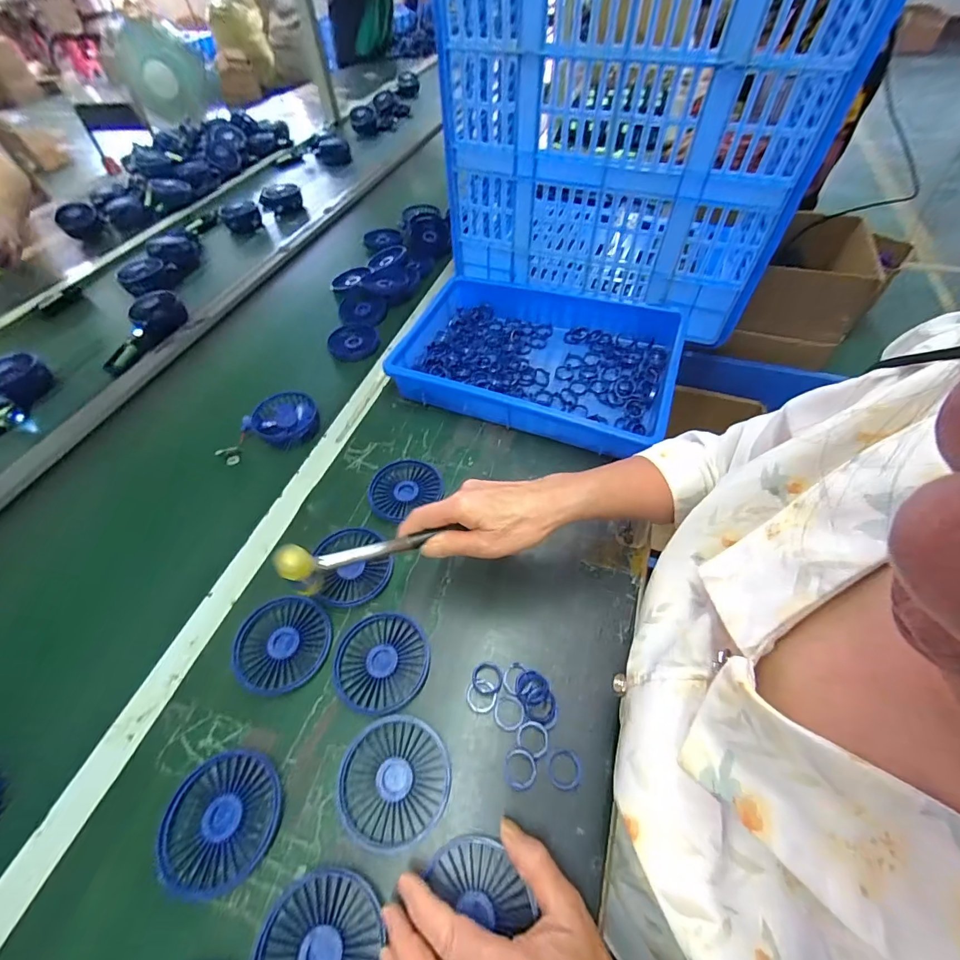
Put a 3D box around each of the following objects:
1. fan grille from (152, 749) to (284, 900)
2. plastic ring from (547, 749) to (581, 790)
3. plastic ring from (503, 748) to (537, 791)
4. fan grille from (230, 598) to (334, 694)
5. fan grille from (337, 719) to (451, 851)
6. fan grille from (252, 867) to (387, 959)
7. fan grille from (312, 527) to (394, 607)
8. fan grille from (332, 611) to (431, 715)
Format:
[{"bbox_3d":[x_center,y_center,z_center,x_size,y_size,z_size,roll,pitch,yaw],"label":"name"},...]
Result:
[{"bbox_3d":[-0.203,0.265,0.333,0.083,0.013,0.086,3,54,5],"label":"fan grille"},{"bbox_3d":[0.070,0.240,0.353,0.029,0.004,0.028,8,54,9],"label":"plastic ring"},{"bbox_3d":[0.034,0.242,0.356,0.027,0.004,0.029,-1,53,2],"label":"plastic ring"},{"bbox_3d":[-0.191,0.158,0.412,0.086,0.017,0.087,-1,53,2],"label":"fan grille"},{"bbox_3d":[-0.070,0.245,0.348,0.087,0.016,0.085,-1,53,2],"label":"fan grille"},{"bbox_3d":[-0.111,0.324,0.289,0.084,0.009,0.085,-4,53,0],"label":"fan grille"},{"bbox_3d":[-0.135,0.091,0.456,0.075,0.013,0.085,-17,54,-9],"label":"fan grille"},{"bbox_3d":[-0.093,0.170,0.400,0.086,0.006,0.086,-1,53,2],"label":"fan grille"}]

